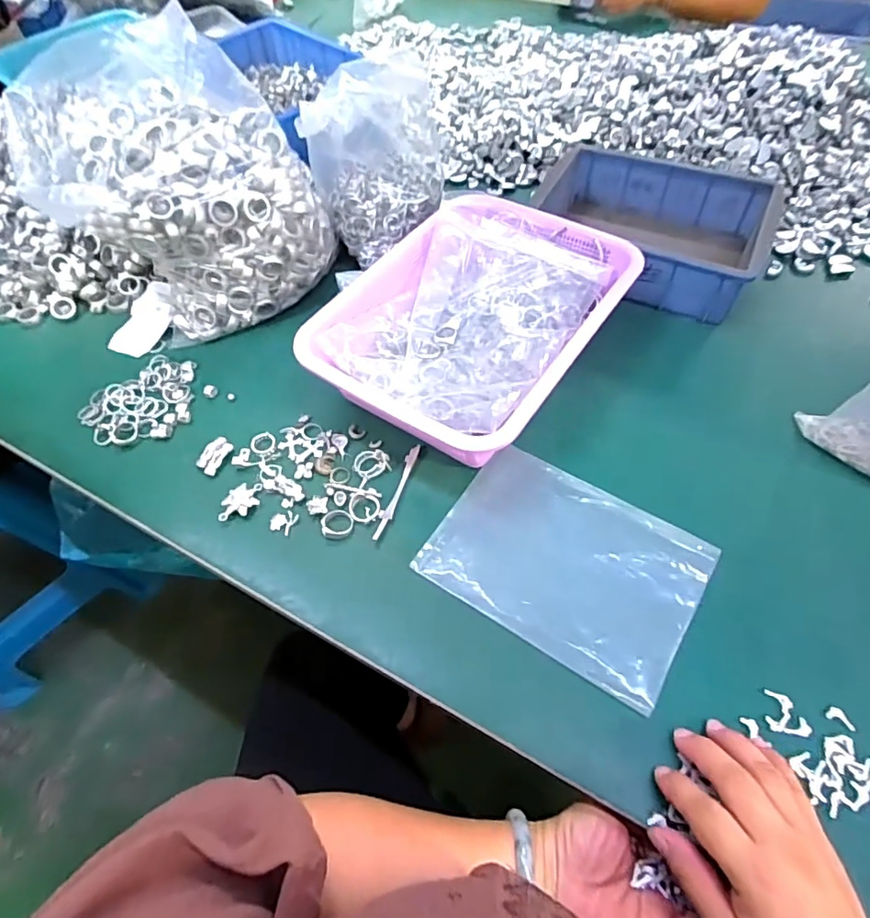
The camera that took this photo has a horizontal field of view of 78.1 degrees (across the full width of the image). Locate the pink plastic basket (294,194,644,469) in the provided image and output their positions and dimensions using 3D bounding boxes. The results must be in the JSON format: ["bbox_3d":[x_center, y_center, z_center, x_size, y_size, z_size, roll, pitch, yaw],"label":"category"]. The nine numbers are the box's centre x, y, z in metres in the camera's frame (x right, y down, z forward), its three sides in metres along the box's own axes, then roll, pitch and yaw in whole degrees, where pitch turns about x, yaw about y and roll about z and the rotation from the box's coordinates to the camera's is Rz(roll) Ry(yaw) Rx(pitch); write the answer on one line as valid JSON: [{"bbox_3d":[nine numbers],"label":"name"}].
[{"bbox_3d":[0.040,-0.134,0.529,0.225,0.080,0.295,30,63,20],"label":"pink plastic basket"}]

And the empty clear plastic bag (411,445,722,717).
[{"bbox_3d":[0.105,0.078,0.431,0.196,0.008,0.145,28,63,21],"label":"empty clear plastic bag"}]

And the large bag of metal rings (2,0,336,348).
[{"bbox_3d":[-0.260,-0.276,0.551,0.241,0.218,0.214,-33,61,-17],"label":"large bag of metal rings"}]

